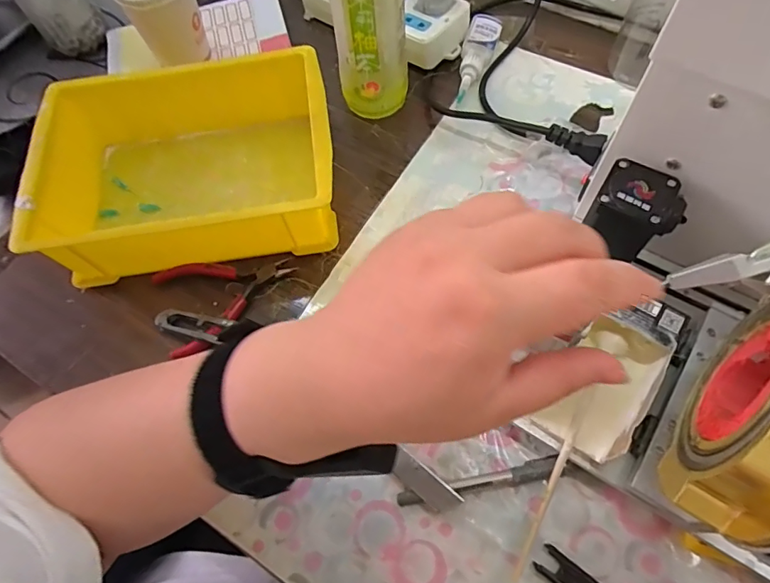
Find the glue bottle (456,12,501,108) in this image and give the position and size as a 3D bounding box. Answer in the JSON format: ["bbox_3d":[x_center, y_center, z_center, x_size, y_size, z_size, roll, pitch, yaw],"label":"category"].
[{"bbox_3d":[0.092,-0.238,0.493,0.031,0.022,0.113,17,67,11],"label":"glue bottle"}]

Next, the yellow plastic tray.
[{"bbox_3d":[-0.170,-0.110,0.421,0.250,0.072,0.185,-9,65,-1],"label":"yellow plastic tray"}]

